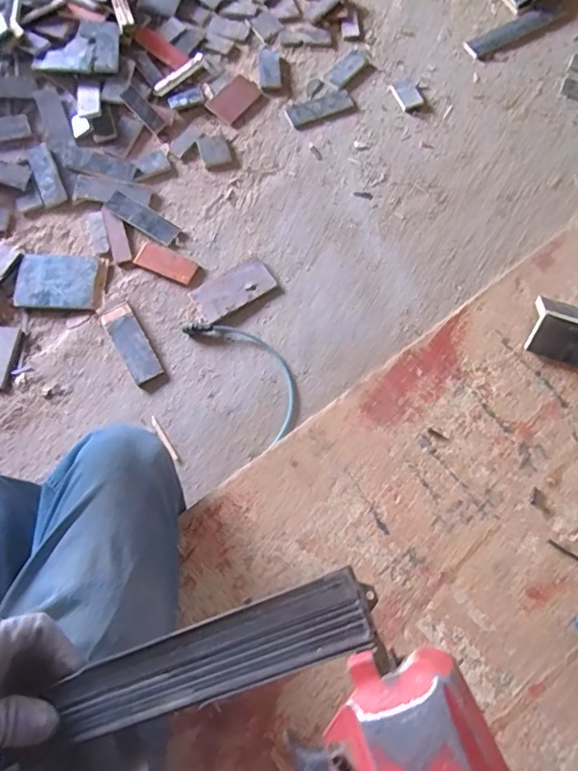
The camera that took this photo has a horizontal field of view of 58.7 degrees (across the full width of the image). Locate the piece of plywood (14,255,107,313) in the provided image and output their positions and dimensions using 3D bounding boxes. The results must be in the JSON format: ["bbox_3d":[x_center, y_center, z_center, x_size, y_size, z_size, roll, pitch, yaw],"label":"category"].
[{"bbox_3d":[-0.594,-0.270,1.344,0.218,0.024,0.155,3,75,-1],"label":"piece of plywood"}]

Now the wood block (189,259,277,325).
[{"bbox_3d":[-0.145,-0.249,1.337,0.208,0.019,0.103,-31,78,-10],"label":"wood block"}]

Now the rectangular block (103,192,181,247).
[{"bbox_3d":[-0.399,-0.454,1.391,0.204,0.013,0.064,31,76,7],"label":"rectangular block"}]

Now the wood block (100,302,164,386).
[{"bbox_3d":[-0.395,-0.105,1.285,0.076,0.014,0.215,-29,77,-9],"label":"wood block"}]

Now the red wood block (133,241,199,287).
[{"bbox_3d":[-0.324,-0.325,1.367,0.159,0.018,0.076,23,75,5],"label":"red wood block"}]

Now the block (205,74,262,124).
[{"bbox_3d":[-0.163,-0.863,1.552,0.098,0.013,0.158,41,77,9],"label":"block"}]

